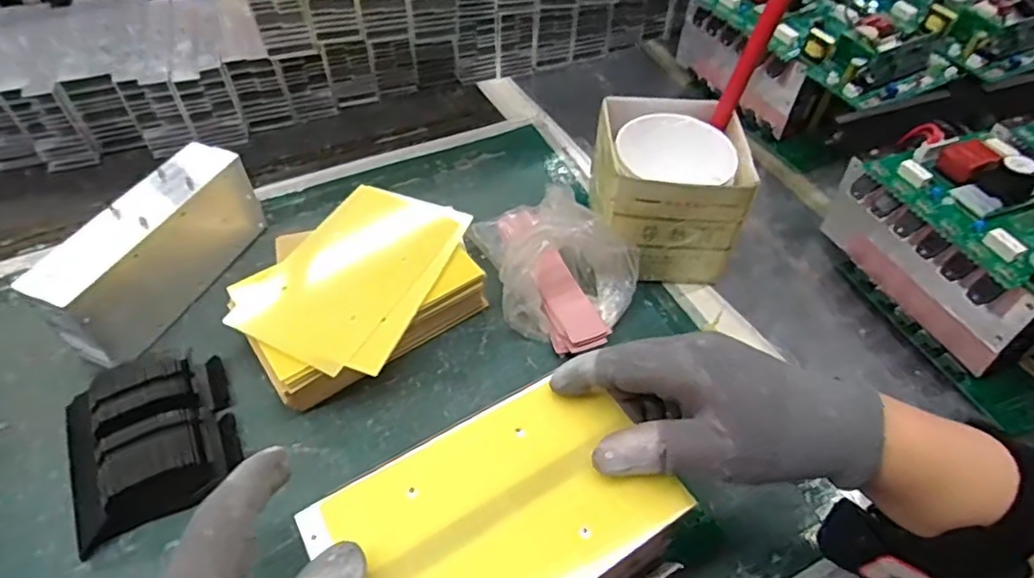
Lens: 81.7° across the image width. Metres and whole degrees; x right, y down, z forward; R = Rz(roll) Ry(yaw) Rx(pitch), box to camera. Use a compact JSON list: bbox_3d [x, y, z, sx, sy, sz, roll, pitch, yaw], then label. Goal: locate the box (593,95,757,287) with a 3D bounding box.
[{"bbox_3d":[0.120,-0.080,0.502,0.107,0.113,0.115,2,51,-1],"label":"box"}]

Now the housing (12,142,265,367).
[{"bbox_3d":[-0.276,-0.027,0.464,0.053,0.083,0.173,23,54,15],"label":"housing"}]

